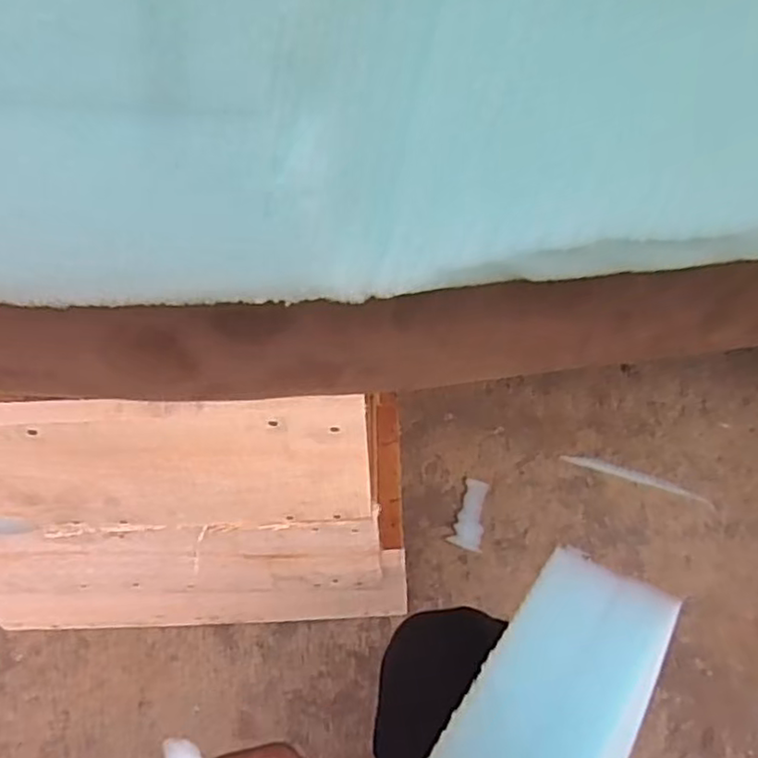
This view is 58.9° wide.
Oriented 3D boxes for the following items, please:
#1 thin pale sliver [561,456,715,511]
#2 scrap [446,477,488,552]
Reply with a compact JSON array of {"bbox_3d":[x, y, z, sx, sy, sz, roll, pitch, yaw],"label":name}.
[{"bbox_3d":[0.346,0.133,0.898,0.196,0.009,0.021,17,51,14],"label":"thin pale sliver"},{"bbox_3d":[0.120,0.174,0.869,0.038,0.008,0.099,13,50,11],"label":"scrap"}]

